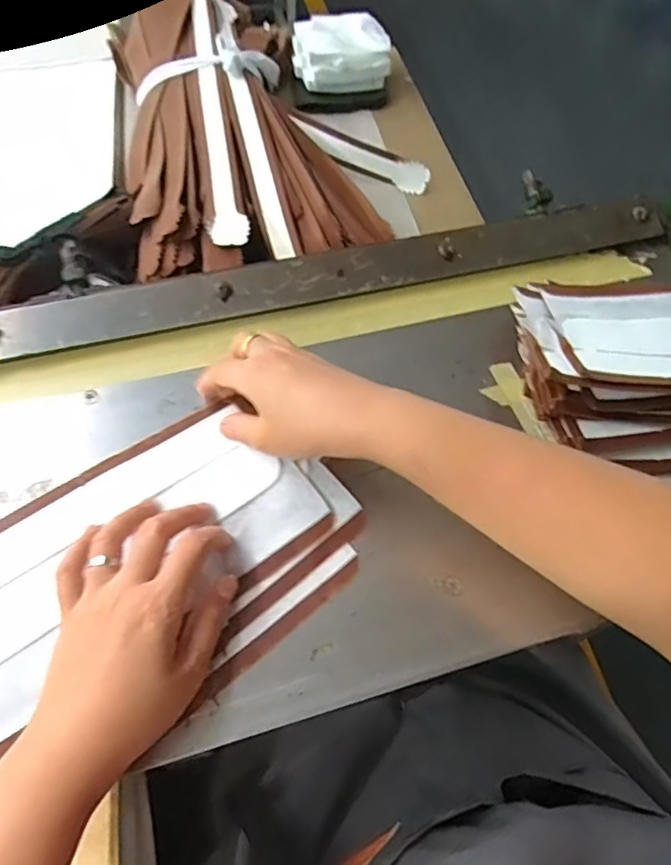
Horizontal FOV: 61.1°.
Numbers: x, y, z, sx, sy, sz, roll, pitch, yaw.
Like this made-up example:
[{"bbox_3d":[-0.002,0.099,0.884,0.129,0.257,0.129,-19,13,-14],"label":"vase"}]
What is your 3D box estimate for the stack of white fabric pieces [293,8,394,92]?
[{"bbox_3d":[0.007,-0.553,0.841,0.132,0.074,0.116,-13,60,-11],"label":"stack of white fabric pieces"}]

